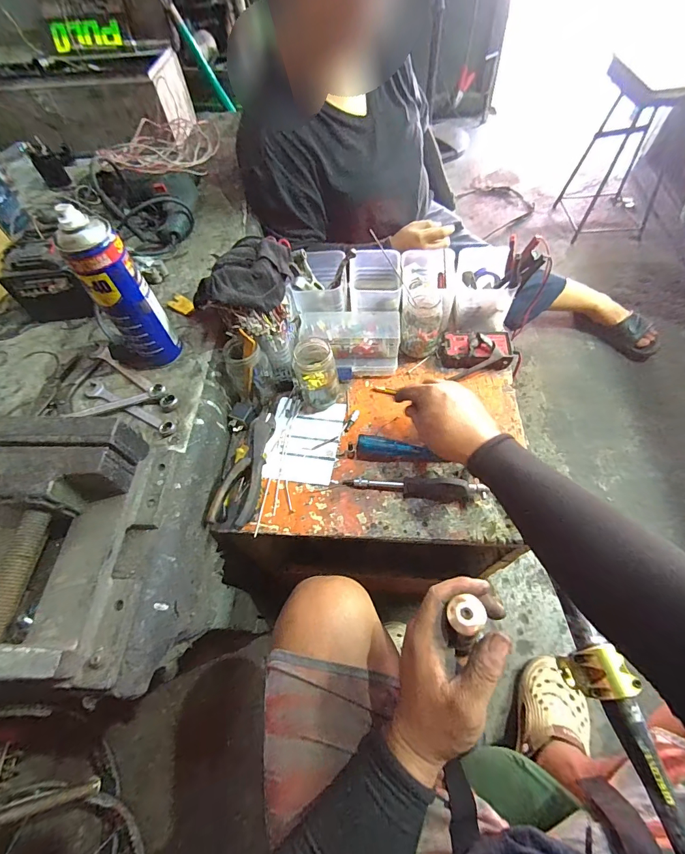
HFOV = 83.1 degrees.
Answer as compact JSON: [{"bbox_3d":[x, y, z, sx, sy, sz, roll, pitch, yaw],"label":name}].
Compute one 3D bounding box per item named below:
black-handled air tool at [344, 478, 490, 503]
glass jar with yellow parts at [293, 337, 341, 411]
[{"bbox_3d":[0.100,0.077,0.527,0.183,0.031,0.030,4,60,6],"label":"black-handled air tool"},{"bbox_3d":[-0.040,-0.082,0.586,0.059,0.105,0.073,-16,60,-5],"label":"glass jar with yellow parts"}]

